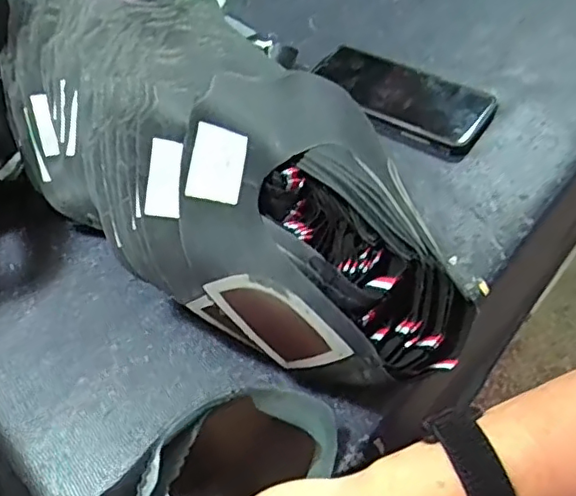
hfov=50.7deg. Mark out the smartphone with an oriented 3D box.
[{"bbox_3d":[0.096,-0.135,0.536,0.158,0.019,0.071,30,58,22],"label":"smartphone"}]

